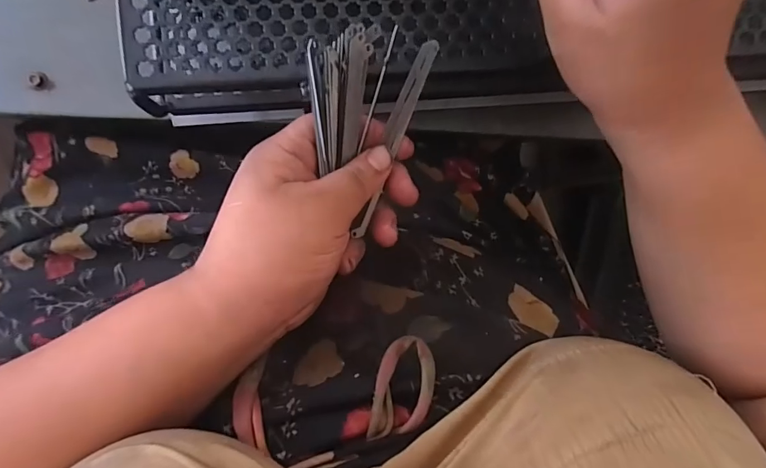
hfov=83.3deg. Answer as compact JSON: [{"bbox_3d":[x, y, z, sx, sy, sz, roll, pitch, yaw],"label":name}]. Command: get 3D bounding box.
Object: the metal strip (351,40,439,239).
[{"bbox_3d":[0.005,-0.047,0.228,0.010,0.004,0.106,20,109,-5],"label":"metal strip"}]

